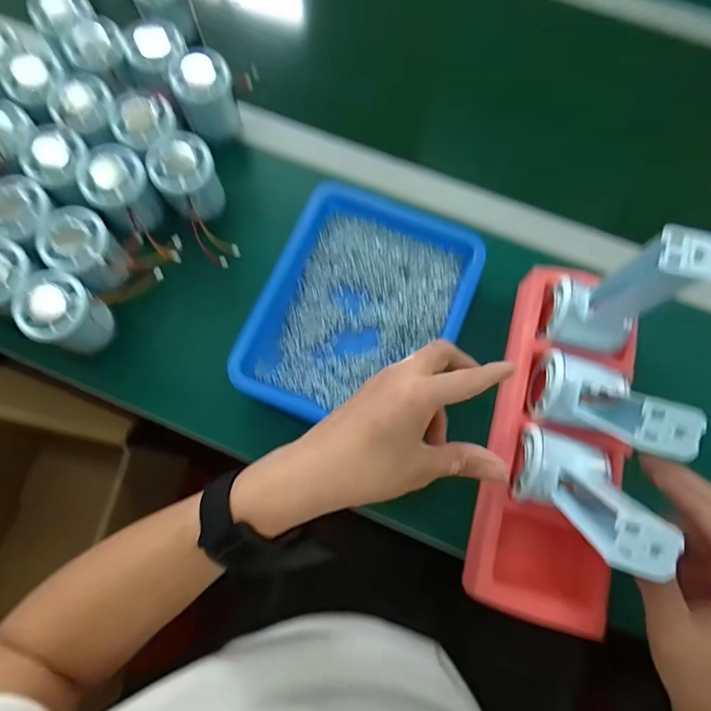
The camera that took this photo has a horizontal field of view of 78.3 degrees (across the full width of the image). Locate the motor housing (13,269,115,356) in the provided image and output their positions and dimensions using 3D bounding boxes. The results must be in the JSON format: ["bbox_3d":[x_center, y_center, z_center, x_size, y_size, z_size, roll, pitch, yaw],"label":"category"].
[{"bbox_3d":[-0.255,-0.037,0.381,0.058,0.058,0.057,0,74,-2],"label":"motor housing"}]

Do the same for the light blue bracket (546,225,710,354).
[{"bbox_3d":[0.193,-0.045,0.311,0.060,0.122,0.050,13,74,2],"label":"light blue bracket"}]

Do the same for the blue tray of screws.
[{"bbox_3d":[0.009,-0.049,0.408,0.173,0.028,0.231,22,75,5],"label":"blue tray of screws"}]

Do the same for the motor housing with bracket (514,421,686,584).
[{"bbox_3d":[0.141,0.084,0.279,0.038,0.129,0.048,6,93,0],"label":"motor housing with bracket"}]

